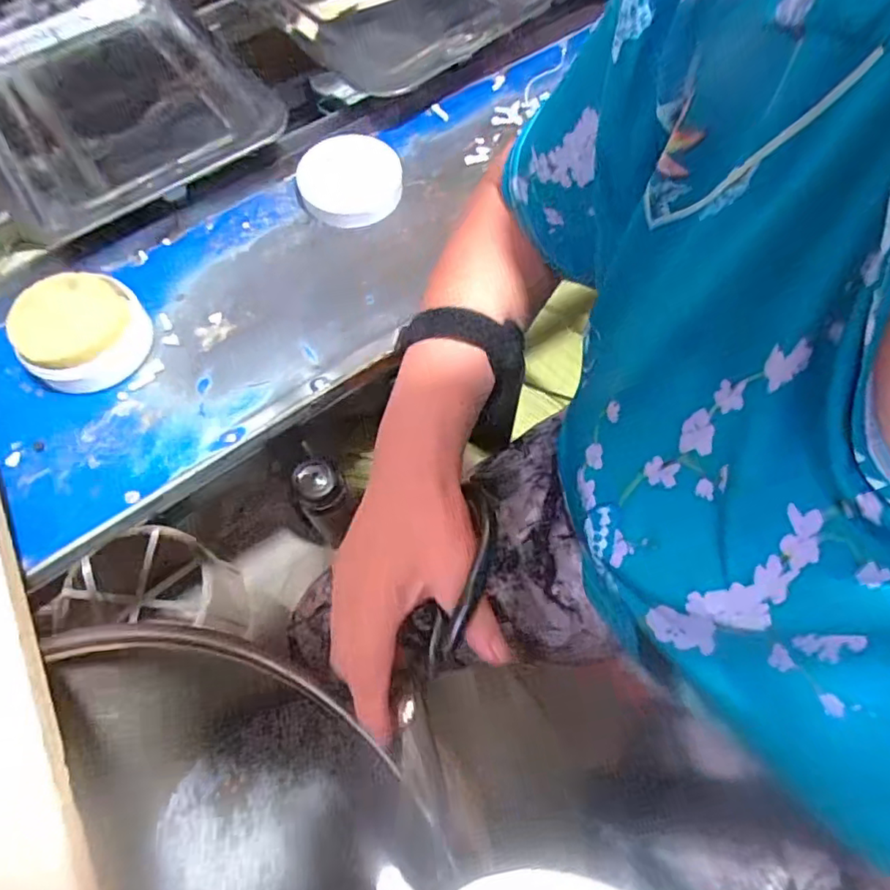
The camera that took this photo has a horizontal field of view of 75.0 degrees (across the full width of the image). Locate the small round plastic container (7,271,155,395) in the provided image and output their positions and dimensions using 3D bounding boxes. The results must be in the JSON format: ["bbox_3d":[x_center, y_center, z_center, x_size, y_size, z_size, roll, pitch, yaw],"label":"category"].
[{"bbox_3d":[-0.312,-0.098,0.501,0.093,0.058,0.088,-1,64,3],"label":"small round plastic container"}]

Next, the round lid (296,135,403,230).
[{"bbox_3d":[-0.095,-0.270,0.599,0.104,0.019,0.105,3,69,-8],"label":"round lid"}]

